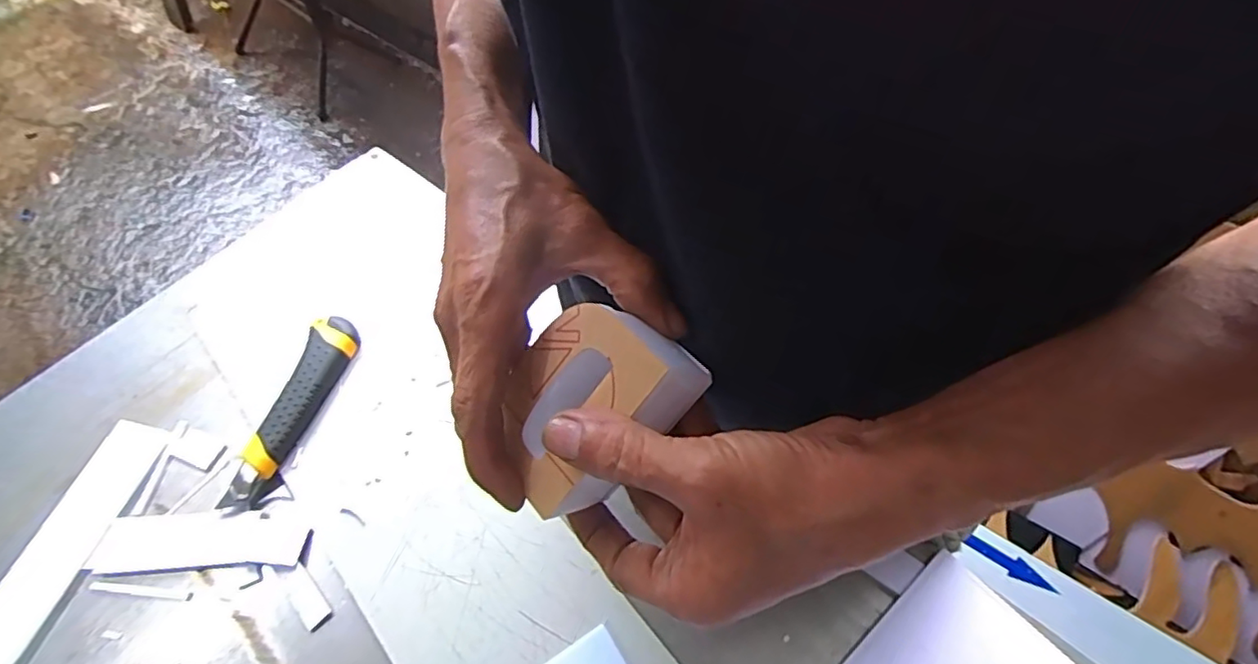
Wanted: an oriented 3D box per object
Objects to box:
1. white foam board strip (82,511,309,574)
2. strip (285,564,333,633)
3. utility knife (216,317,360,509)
[{"bbox_3d":[-0.310,0.151,0.444,0.152,0.004,0.038,-3,60,1],"label":"white foam board strip"},{"bbox_3d":[-0.220,0.181,0.417,0.016,0.004,0.043,-38,66,-18],"label":"strip"},{"bbox_3d":[-0.262,0.060,0.480,0.039,0.022,0.157,11,61,8],"label":"utility knife"}]

